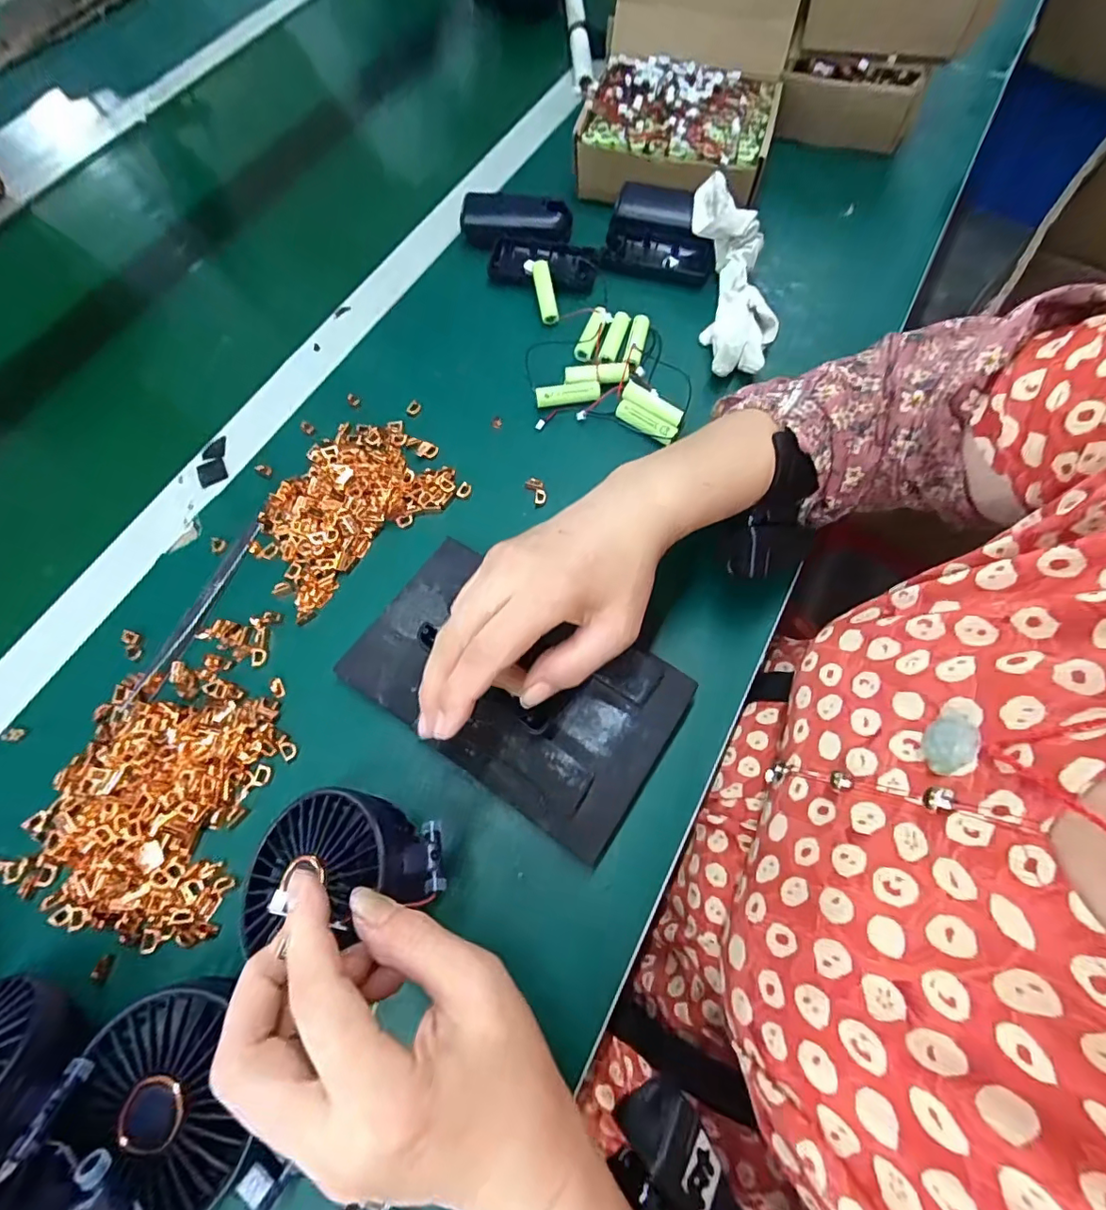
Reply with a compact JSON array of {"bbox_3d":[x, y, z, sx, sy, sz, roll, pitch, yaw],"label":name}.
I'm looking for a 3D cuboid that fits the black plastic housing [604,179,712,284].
[{"bbox_3d":[0.094,-0.319,0.462,0.091,0.024,0.072,17,71,9],"label":"black plastic housing"}]

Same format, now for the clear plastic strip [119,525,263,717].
[{"bbox_3d":[-0.237,0.003,0.360,0.016,0.006,0.141,17,71,9],"label":"clear plastic strip"}]

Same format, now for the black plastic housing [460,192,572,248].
[{"bbox_3d":[-0.033,-0.340,0.475,0.097,0.021,0.040,7,70,5],"label":"black plastic housing"}]

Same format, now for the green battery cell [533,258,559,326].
[{"bbox_3d":[-0.006,-0.260,0.450,0.013,0.012,0.055,-12,85,-2],"label":"green battery cell"}]

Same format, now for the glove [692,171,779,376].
[{"bbox_3d":[0.143,-0.258,0.425,0.053,0.026,0.164,-5,84,1],"label":"glove"}]

